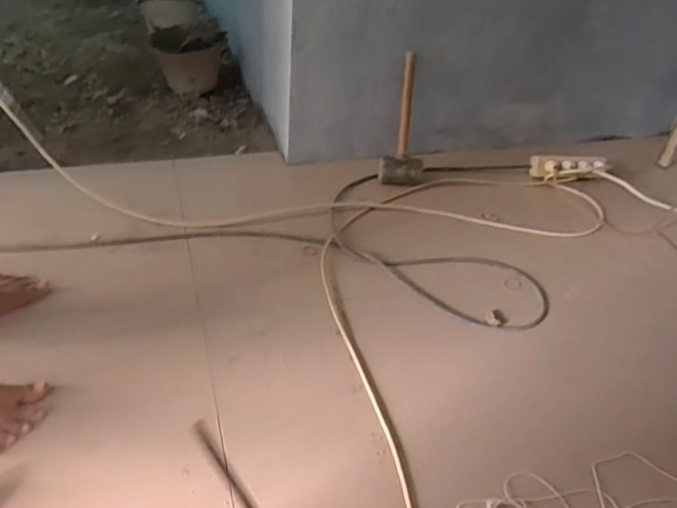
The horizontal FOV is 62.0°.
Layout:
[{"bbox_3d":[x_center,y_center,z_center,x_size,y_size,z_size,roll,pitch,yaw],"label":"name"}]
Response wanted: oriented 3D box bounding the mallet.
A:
[{"bbox_3d":[0.160,-0.328,1.380,0.110,0.313,0.069,0,1,-9],"label":"mallet"}]

